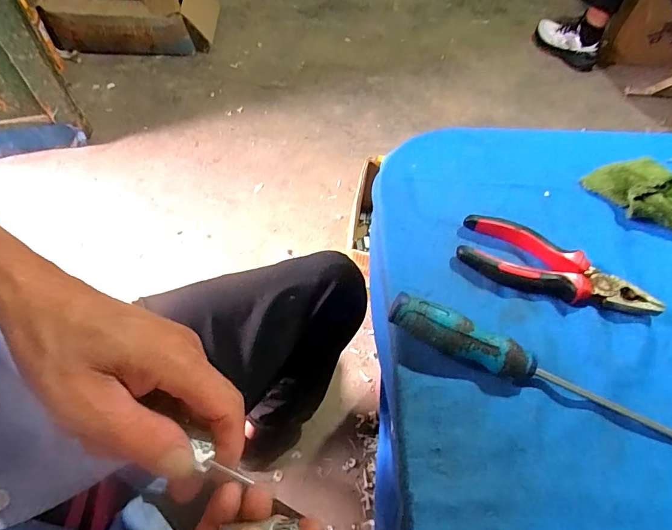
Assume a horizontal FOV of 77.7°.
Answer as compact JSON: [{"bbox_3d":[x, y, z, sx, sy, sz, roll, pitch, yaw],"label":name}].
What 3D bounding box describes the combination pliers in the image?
[{"bbox_3d":[0.182,0.004,0.347,0.155,0.020,0.052,21,59,11],"label":"combination pliers"}]

